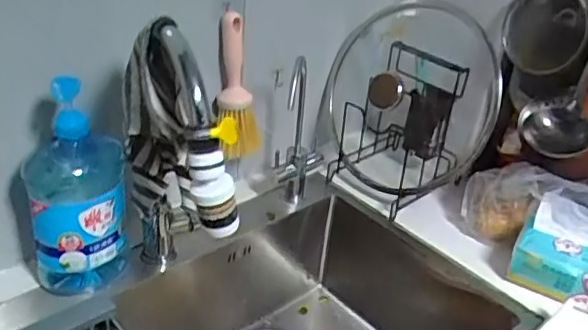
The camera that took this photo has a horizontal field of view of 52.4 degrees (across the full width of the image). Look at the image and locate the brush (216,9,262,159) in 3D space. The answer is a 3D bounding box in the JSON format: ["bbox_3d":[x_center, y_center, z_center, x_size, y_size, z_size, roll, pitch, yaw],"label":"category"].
[{"bbox_3d":[-0.077,-0.107,0.856,0.060,0.220,0.047,5,31,0],"label":"brush"}]

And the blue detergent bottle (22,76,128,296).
[{"bbox_3d":[-0.258,0.039,0.710,0.106,0.267,0.064,-12,35,-26],"label":"blue detergent bottle"}]

